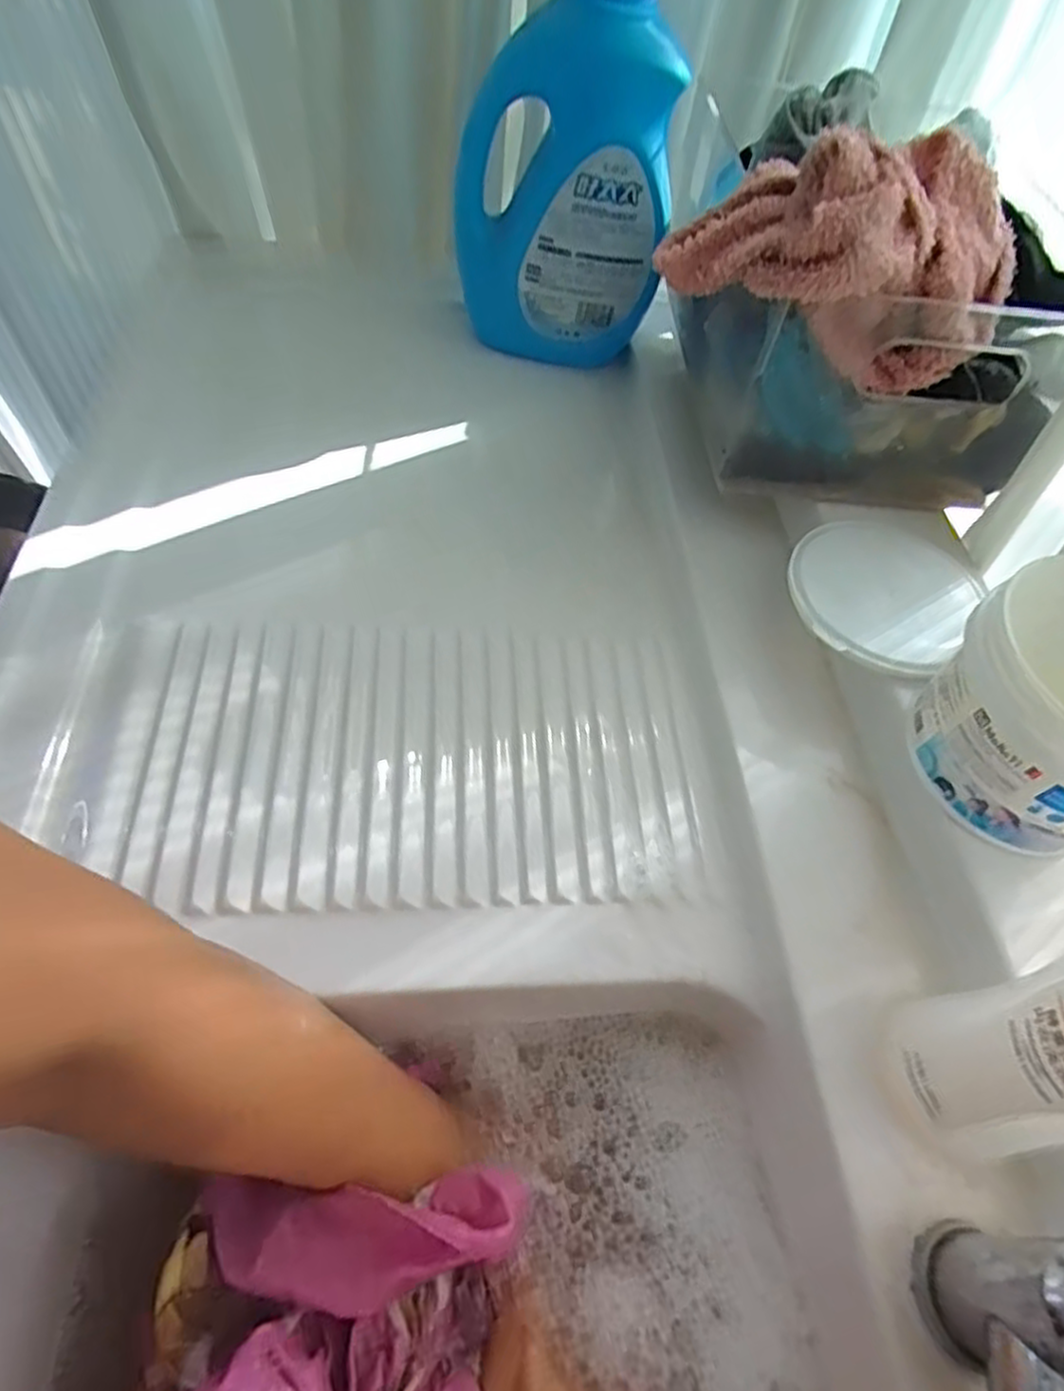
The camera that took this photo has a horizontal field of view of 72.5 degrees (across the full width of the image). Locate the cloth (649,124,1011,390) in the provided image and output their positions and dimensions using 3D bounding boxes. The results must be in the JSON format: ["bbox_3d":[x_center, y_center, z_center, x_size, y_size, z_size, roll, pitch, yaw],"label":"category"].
[{"bbox_3d":[0.167,-0.241,0.396,0.194,0.100,0.110,-2,55,-5],"label":"cloth"}]

